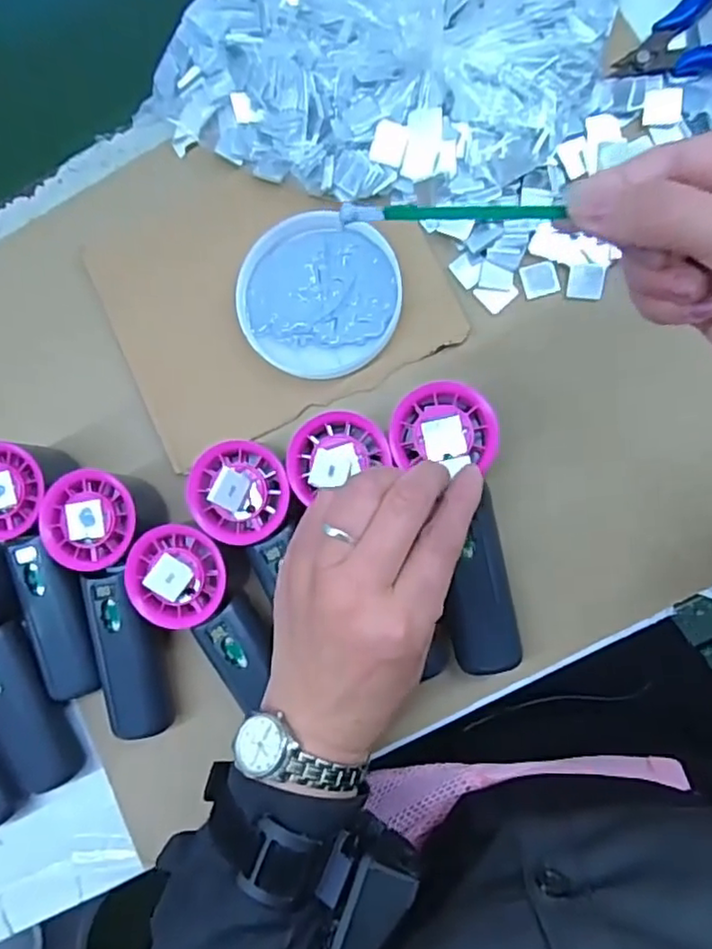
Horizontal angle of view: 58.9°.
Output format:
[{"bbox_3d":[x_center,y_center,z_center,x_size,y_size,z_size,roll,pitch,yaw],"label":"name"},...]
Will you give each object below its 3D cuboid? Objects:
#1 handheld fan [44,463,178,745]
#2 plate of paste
[{"bbox_3d":[-0.143,0.078,0.375,0.051,0.049,0.154,-8,83,8],"label":"handheld fan"},{"bbox_3d":[-0.022,-0.113,0.392,0.096,0.015,0.101,-1,84,9],"label":"plate of paste"}]

